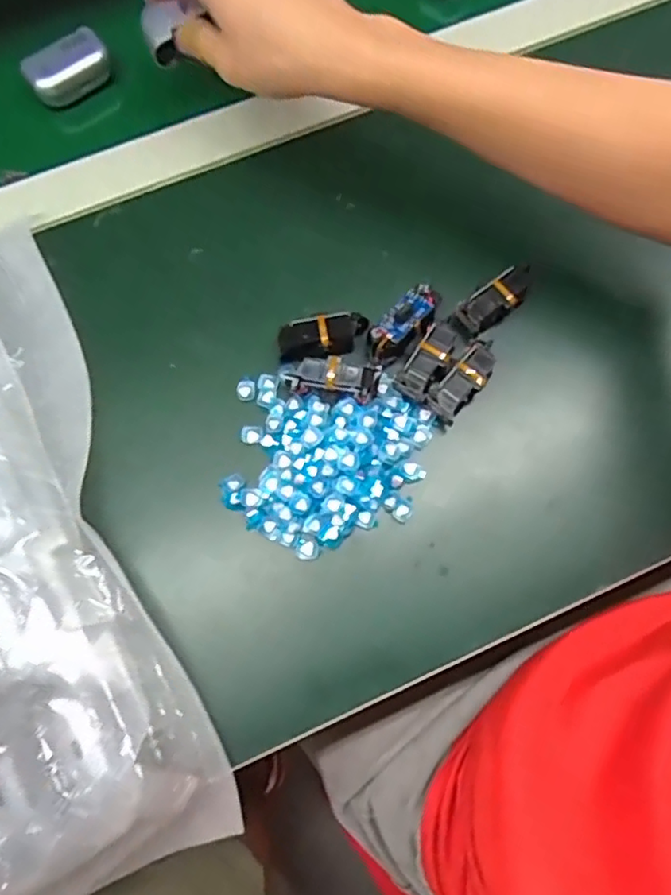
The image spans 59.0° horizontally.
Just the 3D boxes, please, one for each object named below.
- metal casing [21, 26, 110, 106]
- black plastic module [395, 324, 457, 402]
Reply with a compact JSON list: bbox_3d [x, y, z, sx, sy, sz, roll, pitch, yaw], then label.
[{"bbox_3d":[-0.186,-0.265,0.414,0.056,0.019,0.032,-34,76,-9],"label":"metal casing"},{"bbox_3d":[0.054,-0.051,0.348,0.021,0.014,0.044,30,89,9],"label":"black plastic module"}]

